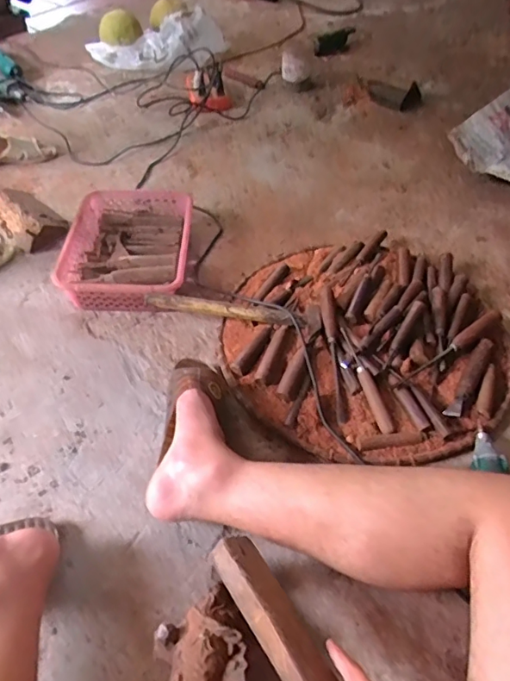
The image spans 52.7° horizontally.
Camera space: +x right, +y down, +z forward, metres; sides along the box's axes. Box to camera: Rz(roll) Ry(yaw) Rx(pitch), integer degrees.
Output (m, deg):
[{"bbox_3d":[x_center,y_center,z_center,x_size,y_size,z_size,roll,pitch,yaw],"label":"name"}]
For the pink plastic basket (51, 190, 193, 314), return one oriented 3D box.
[{"bbox_3d":[-0.243,-0.185,1.028,0.235,0.083,0.295,4,55,2],"label":"pink plastic basket"}]

